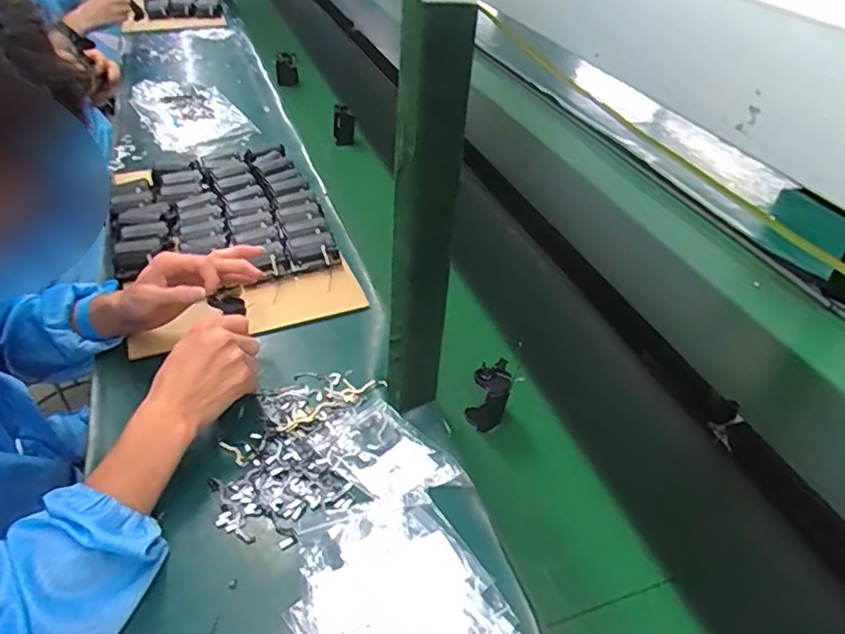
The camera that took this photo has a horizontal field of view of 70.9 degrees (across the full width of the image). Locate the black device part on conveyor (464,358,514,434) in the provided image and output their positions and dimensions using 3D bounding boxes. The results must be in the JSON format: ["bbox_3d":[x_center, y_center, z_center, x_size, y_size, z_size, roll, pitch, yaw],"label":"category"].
[{"bbox_3d":[0.075,0.085,0.658,0.041,0.069,0.050,15,40,13],"label":"black device part on conveyor"}]

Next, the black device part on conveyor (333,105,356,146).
[{"bbox_3d":[-0.160,-0.391,1.215,0.043,0.087,0.024,-1,39,-6],"label":"black device part on conveyor"}]

